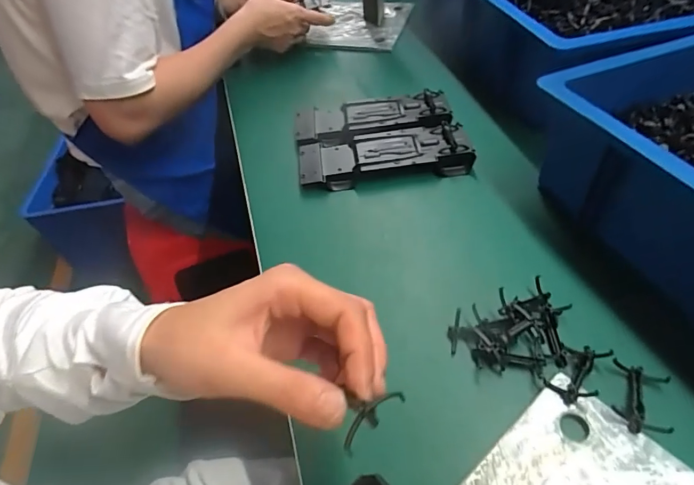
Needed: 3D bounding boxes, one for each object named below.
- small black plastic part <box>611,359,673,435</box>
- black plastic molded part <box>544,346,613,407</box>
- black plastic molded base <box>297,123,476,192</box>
[{"bbox_3d":[0.199,0.105,0.290,0.034,0.008,0.049,17,52,20],"label":"small black plastic part"},{"bbox_3d":[0.165,0.093,0.305,0.029,0.010,0.051,31,57,29],"label":"black plastic molded part"},{"bbox_3d":[0.042,-0.100,0.492,0.194,0.025,0.073,-7,47,-1],"label":"black plastic molded base"}]

